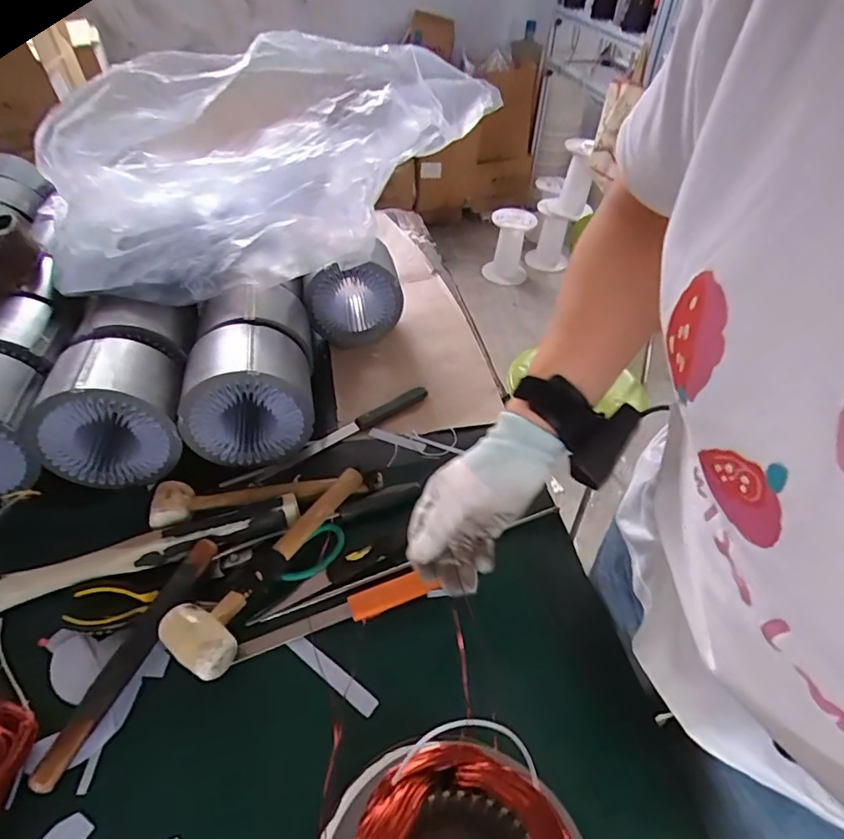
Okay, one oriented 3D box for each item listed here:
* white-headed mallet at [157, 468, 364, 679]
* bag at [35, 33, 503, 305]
[{"bbox_3d":[-0.158,0.147,0.544,0.070,0.044,0.251,24,49,18],"label":"white-headed mallet"},{"bbox_3d":[-0.199,-0.349,0.694,0.586,0.238,0.237,-16,49,-20],"label":"bag"}]

